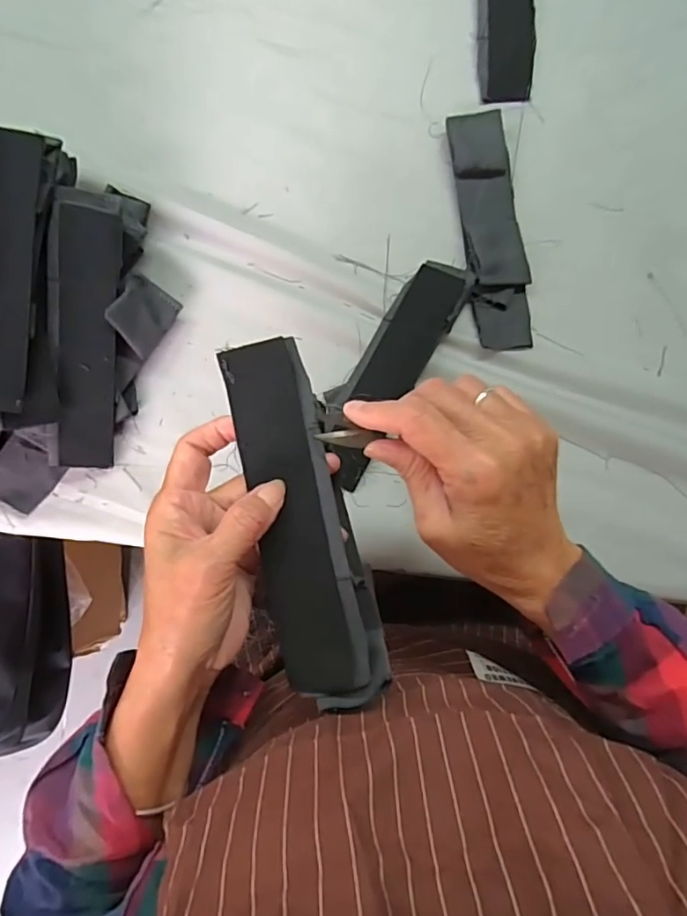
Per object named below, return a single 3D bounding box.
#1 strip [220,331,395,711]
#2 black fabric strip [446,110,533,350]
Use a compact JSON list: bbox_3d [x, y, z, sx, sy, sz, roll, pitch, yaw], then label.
[{"bbox_3d":[-0.022,0.033,0.278,0.051,0.012,0.191,-14,86,-1],"label":"strip"},{"bbox_3d":[0.121,-0.186,0.424,0.049,0.020,0.196,-6,83,-1],"label":"black fabric strip"}]

